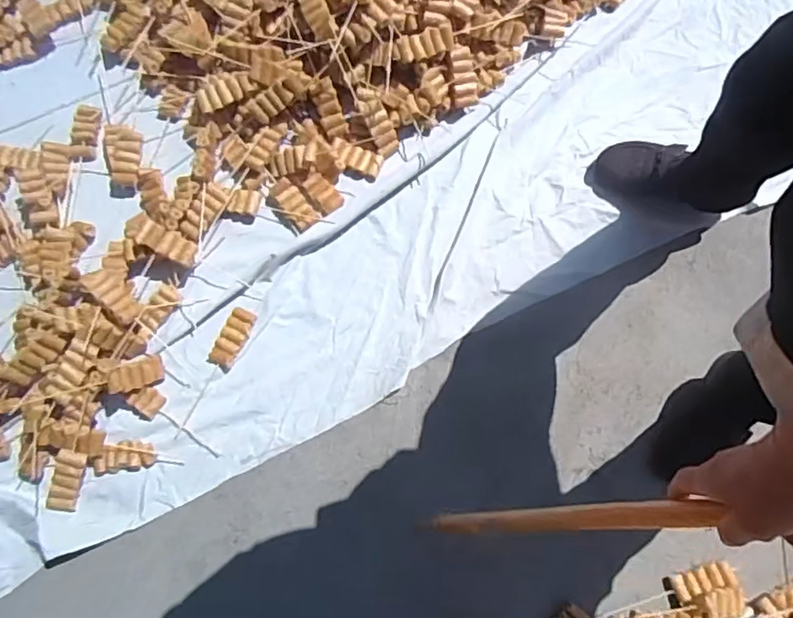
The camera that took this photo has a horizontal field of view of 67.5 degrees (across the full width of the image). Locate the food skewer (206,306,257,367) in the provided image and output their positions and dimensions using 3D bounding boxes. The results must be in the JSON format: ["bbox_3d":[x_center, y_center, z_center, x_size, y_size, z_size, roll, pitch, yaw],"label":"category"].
[{"bbox_3d":[-0.267,0.047,0.969,0.040,0.022,0.098,26,85,10],"label":"food skewer"}]

